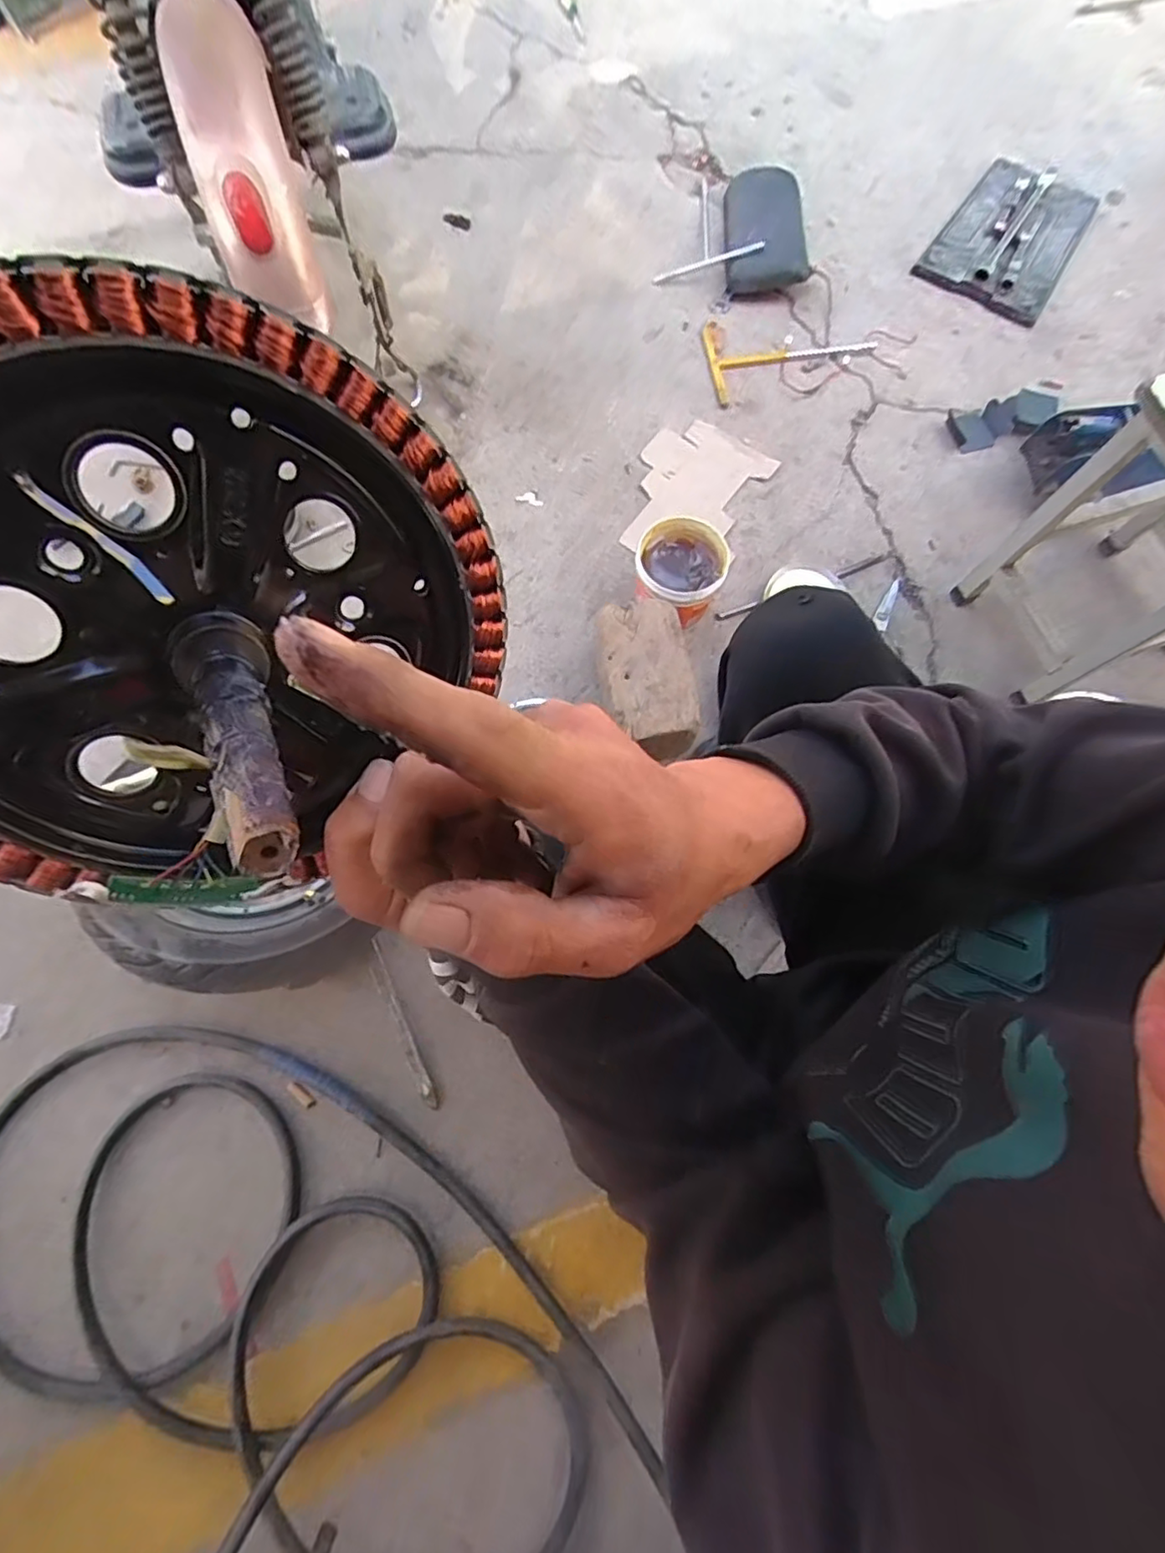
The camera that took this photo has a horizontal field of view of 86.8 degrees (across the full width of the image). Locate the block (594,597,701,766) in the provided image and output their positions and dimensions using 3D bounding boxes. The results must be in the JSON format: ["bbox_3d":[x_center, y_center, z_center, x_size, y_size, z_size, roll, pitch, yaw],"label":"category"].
[{"bbox_3d":[0.081,-0.118,0.814,0.115,0.095,0.210,-13,75,-5],"label":"block"}]

